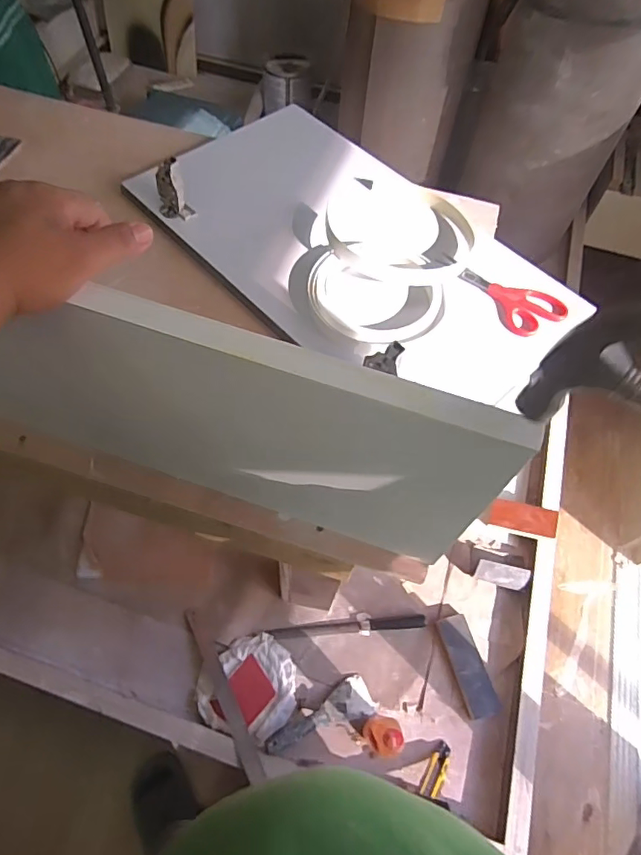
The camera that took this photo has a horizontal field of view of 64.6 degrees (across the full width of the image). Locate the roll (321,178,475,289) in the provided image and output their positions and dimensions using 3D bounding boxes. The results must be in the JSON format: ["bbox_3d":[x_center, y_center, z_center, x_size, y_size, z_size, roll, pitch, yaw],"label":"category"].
[{"bbox_3d":[0.111,-0.291,0.717,0.202,0.033,0.230,4,60,-1],"label":"roll"}]

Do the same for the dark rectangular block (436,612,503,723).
[{"bbox_3d":[0.279,0.445,0.953,0.062,0.017,0.172,-11,62,-9],"label":"dark rectangular block"}]

